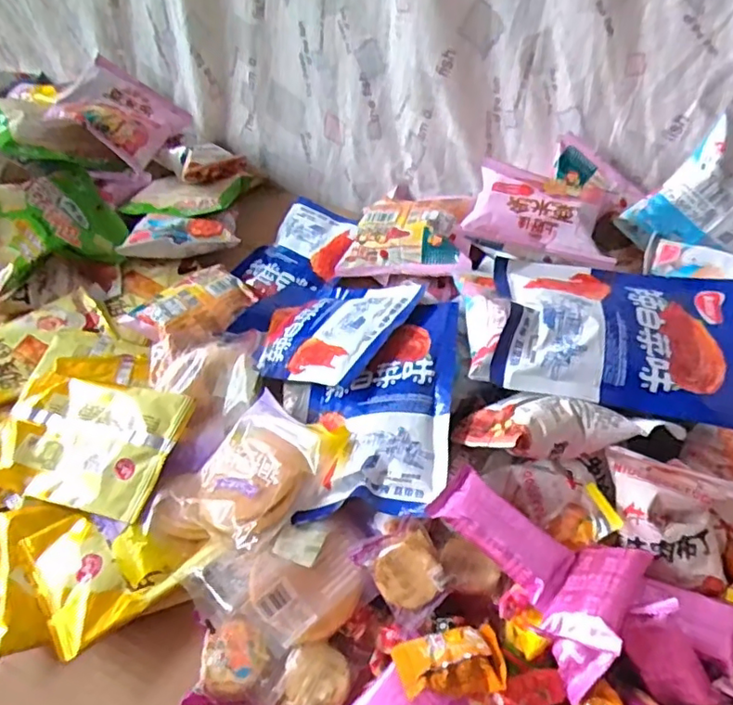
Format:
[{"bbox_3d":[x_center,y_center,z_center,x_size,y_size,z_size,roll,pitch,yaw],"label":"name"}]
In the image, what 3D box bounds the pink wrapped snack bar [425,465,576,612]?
[{"bbox_3d":[0.083,0.108,0.351,0.085,0.015,0.039,38,57,11],"label":"pink wrapped snack bar"}]

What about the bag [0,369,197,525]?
[{"bbox_3d":[-0.225,0.065,0.460,0.156,0.028,0.102,12,49,12],"label":"bag"}]

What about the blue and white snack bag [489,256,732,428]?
[{"bbox_3d":[0.179,-0.014,0.408,0.174,0.025,0.116,10,61,0],"label":"blue and white snack bag"}]

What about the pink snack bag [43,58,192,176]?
[{"bbox_3d":[-0.276,-0.268,0.658,0.113,0.026,0.125,30,49,-12],"label":"pink snack bag"}]

